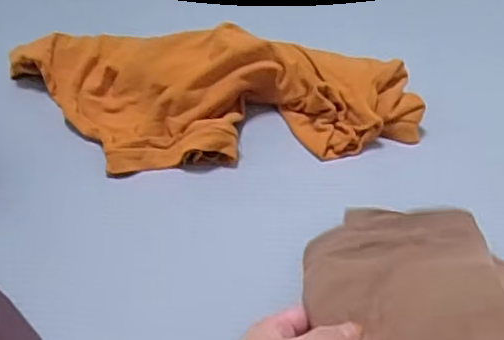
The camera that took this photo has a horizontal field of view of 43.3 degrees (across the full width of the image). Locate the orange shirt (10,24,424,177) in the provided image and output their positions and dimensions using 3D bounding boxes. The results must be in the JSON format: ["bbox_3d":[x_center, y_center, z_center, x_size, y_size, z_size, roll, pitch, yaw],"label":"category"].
[{"bbox_3d":[-0.048,-0.083,0.628,0.409,0.068,0.183,-2,42,4],"label":"orange shirt"}]

